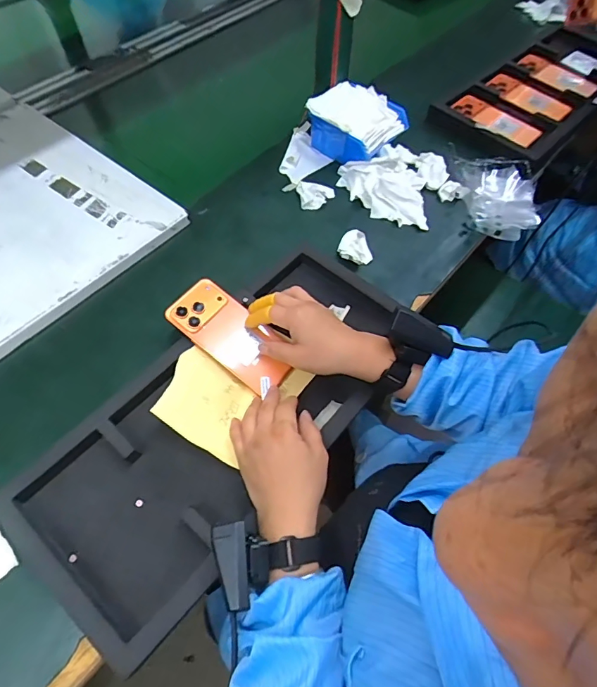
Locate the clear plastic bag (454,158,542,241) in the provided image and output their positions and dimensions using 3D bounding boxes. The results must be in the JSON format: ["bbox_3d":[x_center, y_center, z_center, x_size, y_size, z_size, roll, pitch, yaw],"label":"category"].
[{"bbox_3d":[0.314,-0.234,0.693,0.108,0.024,0.155,-2,58,-1],"label":"clear plastic bag"}]

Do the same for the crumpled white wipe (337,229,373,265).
[{"bbox_3d":[0.085,-0.141,0.640,0.048,0.017,0.049,15,60,10],"label":"crumpled white wipe"}]

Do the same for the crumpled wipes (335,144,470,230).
[{"bbox_3d":[0.170,-0.251,0.712,0.175,0.040,0.155,-16,59,-9],"label":"crumpled wipes"}]

